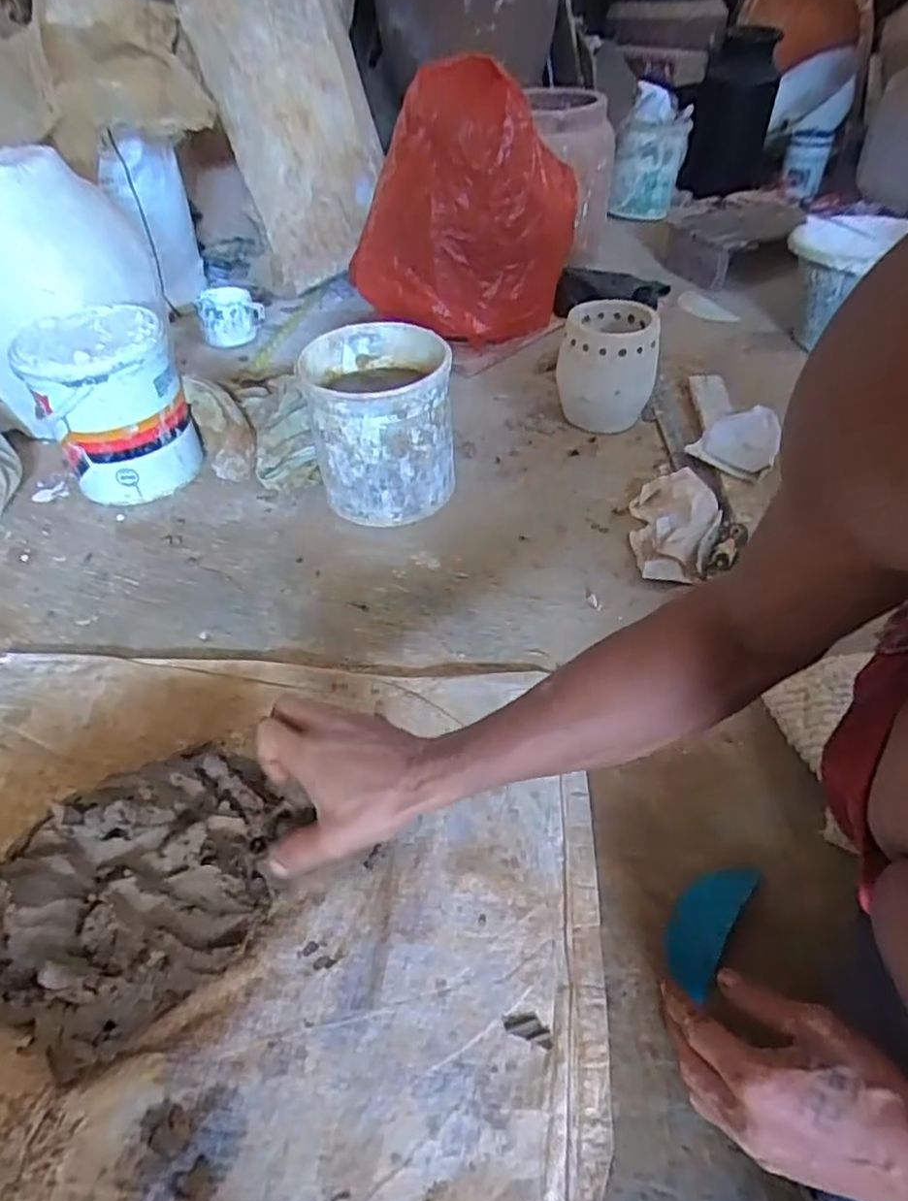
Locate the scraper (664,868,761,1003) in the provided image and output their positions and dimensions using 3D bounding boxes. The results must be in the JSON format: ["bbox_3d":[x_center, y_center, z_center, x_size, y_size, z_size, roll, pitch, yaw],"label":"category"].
[{"bbox_3d":[0.191,0.239,0.518,0.042,0.005,0.107,30,53,27],"label":"scraper"}]

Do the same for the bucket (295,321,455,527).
[{"bbox_3d":[-0.088,-0.217,0.859,0.161,0.188,0.171,-1,46,1],"label":"bucket"}]

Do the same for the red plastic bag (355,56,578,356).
[{"bbox_3d":[0.031,-0.630,1.108,0.356,0.328,0.266,-1,46,1],"label":"red plastic bag"}]

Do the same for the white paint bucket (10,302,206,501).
[{"bbox_3d":[-0.444,-0.257,0.908,0.164,0.200,0.170,-1,46,1],"label":"white paint bucket"}]

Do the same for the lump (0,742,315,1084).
[{"bbox_3d":[-0.228,0.205,0.514,0.168,0.087,0.242,21,50,21],"label":"lump"}]

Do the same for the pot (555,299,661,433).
[{"bbox_3d":[0.217,-0.332,0.978,0.126,0.151,0.130,7,47,8],"label":"pot"}]

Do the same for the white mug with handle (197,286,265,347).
[{"bbox_3d":[-0.405,-0.522,1.250,0.110,0.077,0.089,-14,47,-11],"label":"white mug with handle"}]

